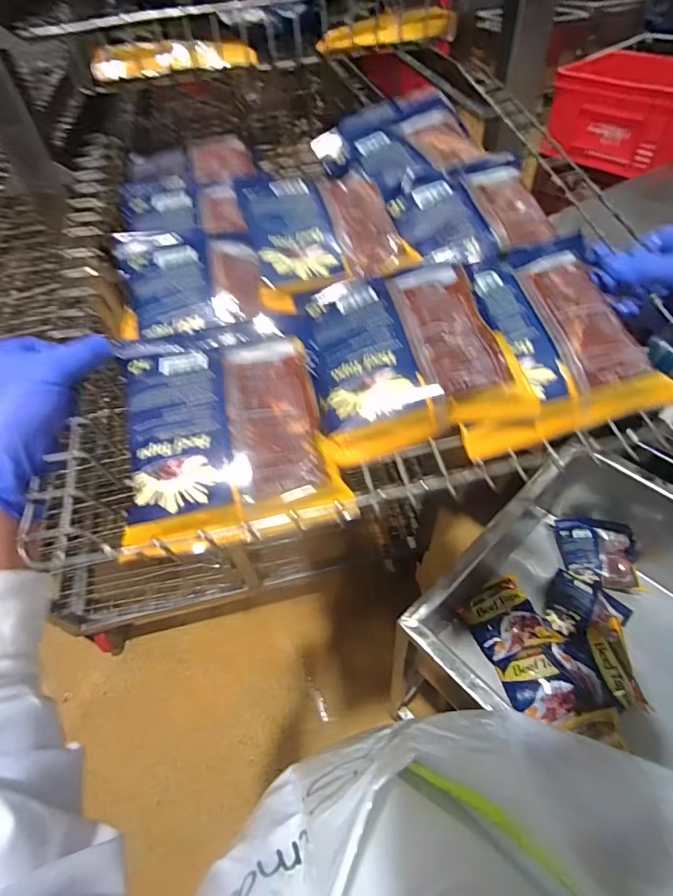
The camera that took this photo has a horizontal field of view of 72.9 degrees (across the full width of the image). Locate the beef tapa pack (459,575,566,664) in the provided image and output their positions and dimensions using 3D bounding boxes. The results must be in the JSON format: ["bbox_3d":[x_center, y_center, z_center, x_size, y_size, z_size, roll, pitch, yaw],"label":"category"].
[{"bbox_3d":[0.326,0.319,0.857,0.148,0.037,0.141,-22,52,-12],"label":"beef tapa pack"}]

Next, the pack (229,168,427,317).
[{"bbox_3d":[-0.012,-0.195,0.404,0.131,0.011,0.151,-13,67,-5],"label":"pack"}]

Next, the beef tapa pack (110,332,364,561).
[{"bbox_3d":[-0.076,-0.016,0.310,0.135,0.017,0.166,-12,63,-6],"label":"beef tapa pack"}]

